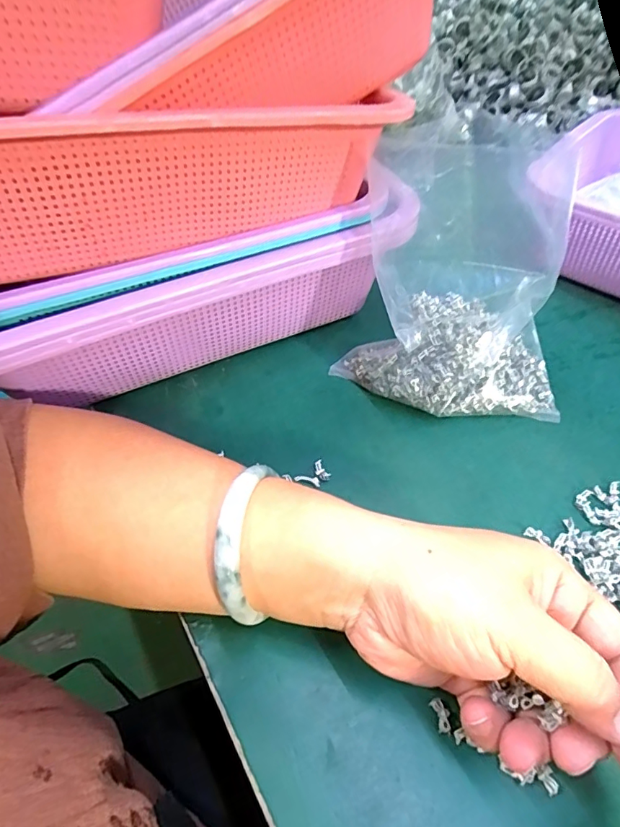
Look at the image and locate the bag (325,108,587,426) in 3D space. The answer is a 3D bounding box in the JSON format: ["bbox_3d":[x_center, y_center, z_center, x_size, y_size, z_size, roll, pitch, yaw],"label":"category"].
[{"bbox_3d":[0.095,-0.083,0.319,0.139,0.116,0.133,6,50,7],"label":"bag"}]

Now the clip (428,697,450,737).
[{"bbox_3d":[0.056,0.130,0.212,0.007,0.004,0.014,-14,51,-10],"label":"clip"}]

